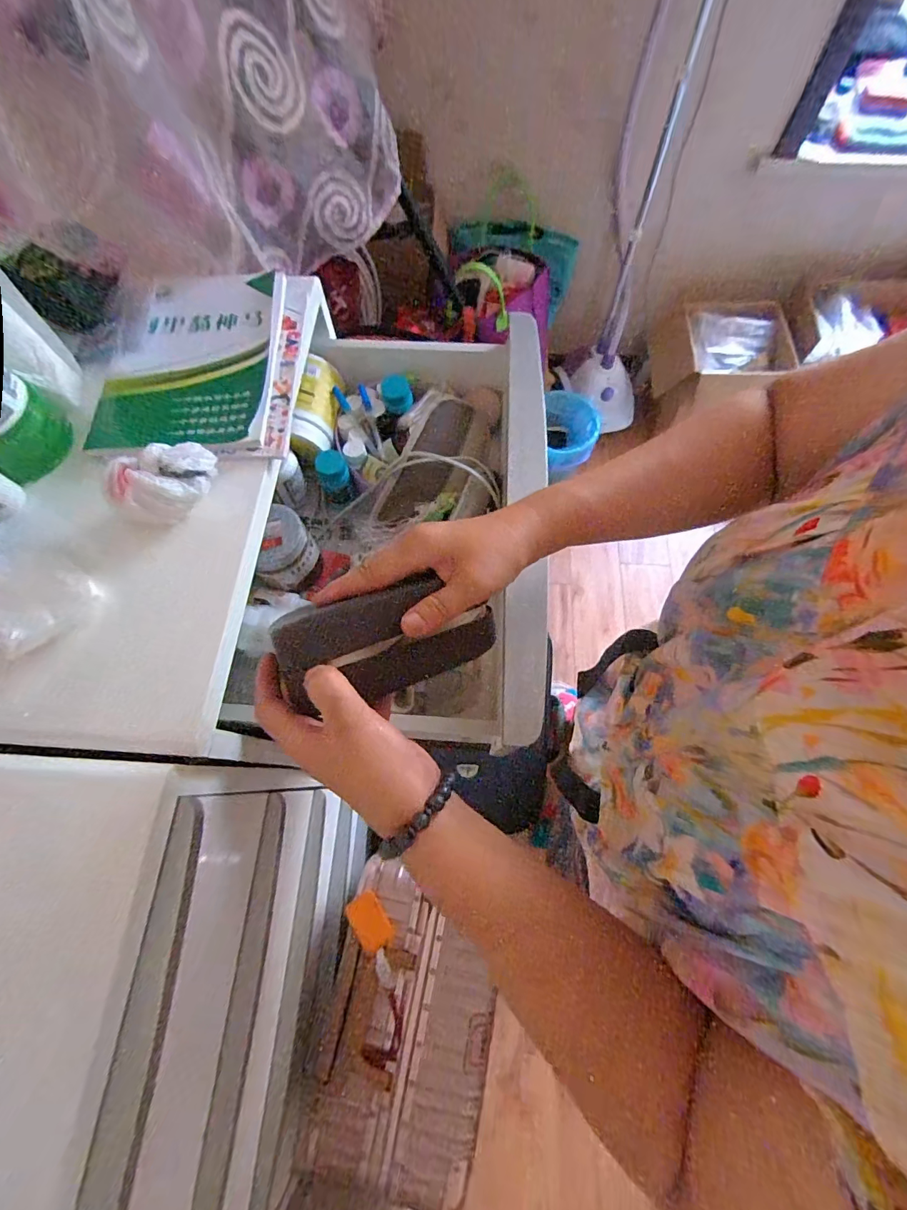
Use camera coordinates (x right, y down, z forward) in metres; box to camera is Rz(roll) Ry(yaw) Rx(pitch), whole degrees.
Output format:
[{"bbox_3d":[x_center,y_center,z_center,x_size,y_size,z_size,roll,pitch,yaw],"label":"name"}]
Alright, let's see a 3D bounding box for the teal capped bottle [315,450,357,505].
[{"bbox_3d":[-0.157,-0.169,0.599,0.042,0.055,0.047,-15,69,-4],"label":"teal capped bottle"}]

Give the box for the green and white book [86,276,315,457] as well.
[{"bbox_3d":[-0.277,-0.289,0.514,0.198,0.023,0.280,1,69,2],"label":"green and white book"}]

